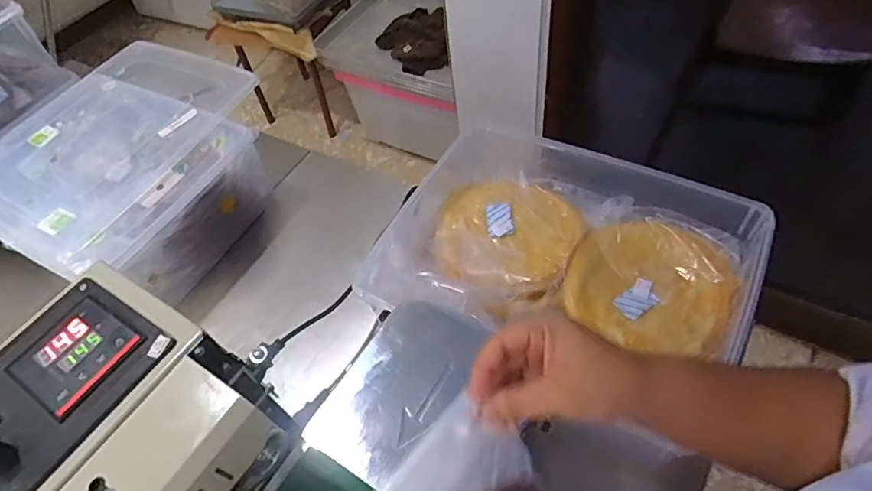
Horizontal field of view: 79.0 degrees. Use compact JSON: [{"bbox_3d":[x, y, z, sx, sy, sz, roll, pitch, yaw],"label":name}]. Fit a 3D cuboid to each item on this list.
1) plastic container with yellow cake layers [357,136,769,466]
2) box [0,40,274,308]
[{"bbox_3d":[0.146,0.012,0.592,0.389,0.079,0.274,16,57,17],"label":"plastic container with yellow cake layers"},{"bbox_3d":[-0.440,-0.115,0.770,0.348,0.119,0.359,21,59,22],"label":"box"}]

